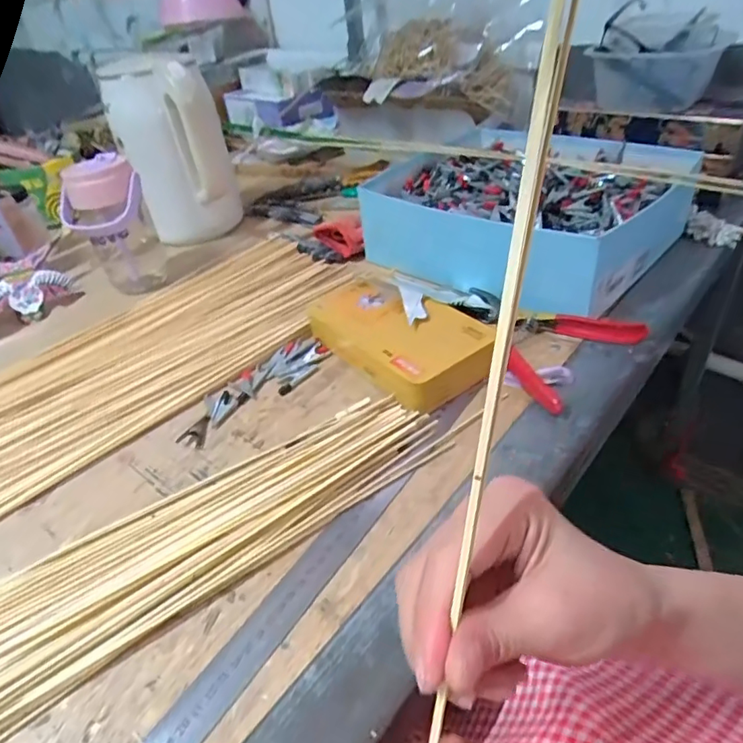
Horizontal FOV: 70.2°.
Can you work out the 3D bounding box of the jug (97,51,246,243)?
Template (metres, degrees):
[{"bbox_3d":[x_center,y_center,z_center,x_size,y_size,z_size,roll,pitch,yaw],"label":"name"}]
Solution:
[{"bbox_3d":[-0.271,-0.320,0.767,0.135,0.236,0.118,10,41,21],"label":"jug"}]

